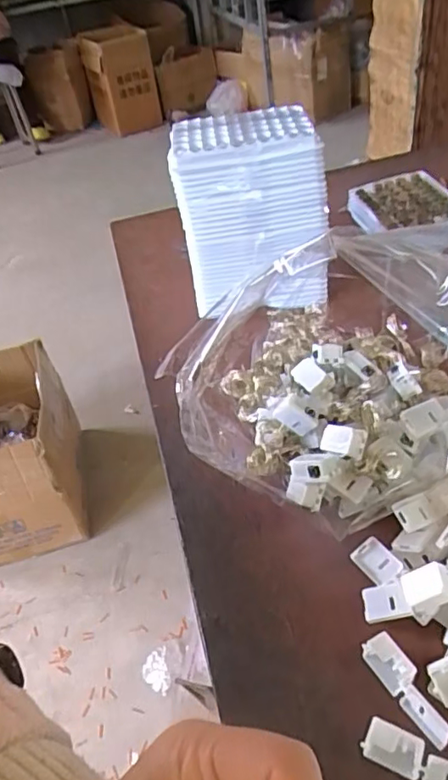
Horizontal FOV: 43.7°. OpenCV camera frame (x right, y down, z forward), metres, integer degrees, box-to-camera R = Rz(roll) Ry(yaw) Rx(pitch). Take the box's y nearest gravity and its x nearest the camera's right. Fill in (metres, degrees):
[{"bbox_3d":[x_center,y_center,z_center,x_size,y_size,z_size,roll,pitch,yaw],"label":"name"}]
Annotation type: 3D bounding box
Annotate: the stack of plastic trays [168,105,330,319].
[{"bbox_3d":[0.028,-0.167,0.530,0.133,0.154,0.084,-4,42,8],"label":"stack of plastic trays"}]

